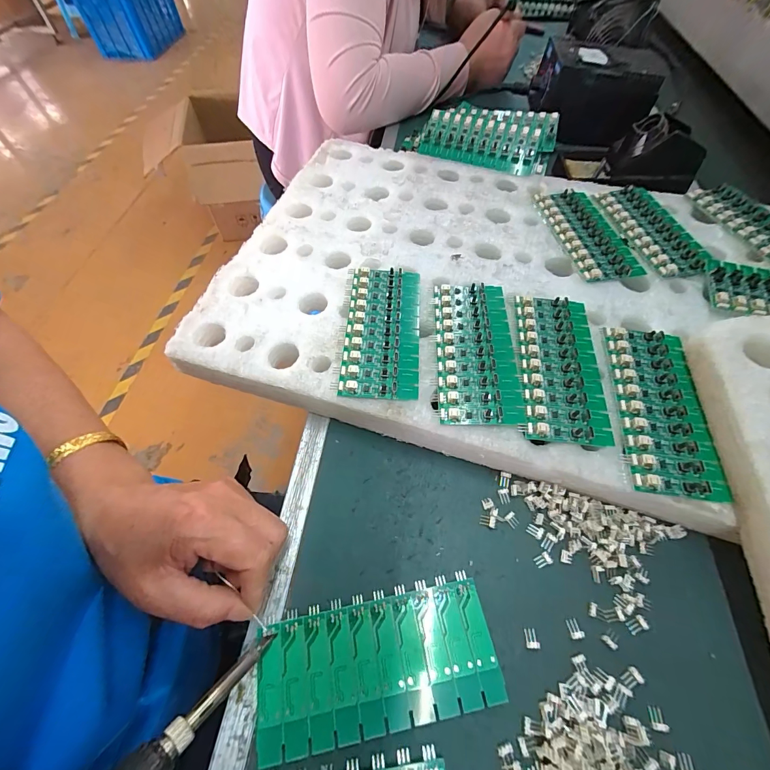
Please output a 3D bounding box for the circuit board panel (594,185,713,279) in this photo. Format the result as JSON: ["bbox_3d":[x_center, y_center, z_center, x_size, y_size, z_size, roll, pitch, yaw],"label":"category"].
[{"bbox_3d":[0.279,-0.165,0.378,0.068,0.007,0.140,-10,59,-4],"label":"circuit board panel"}]

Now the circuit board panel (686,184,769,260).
[{"bbox_3d":[0.378,-0.162,0.368,0.055,0.006,0.138,-19,60,-9],"label":"circuit board panel"}]

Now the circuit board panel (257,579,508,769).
[{"bbox_3d":[-0.004,0.166,0.217,0.137,0.012,0.061,-10,59,-5],"label":"circuit board panel"}]

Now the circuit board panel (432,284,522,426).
[{"bbox_3d":[0.073,-0.032,0.300,0.060,0.007,0.137,2,59,3],"label":"circuit board panel"}]

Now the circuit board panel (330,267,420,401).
[{"bbox_3d":[-0.003,-0.051,0.312,0.064,0.008,0.138,3,59,4],"label":"circuit board panel"}]

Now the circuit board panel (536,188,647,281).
[{"bbox_3d":[0.210,-0.160,0.378,0.061,0.008,0.135,-10,59,-4],"label":"circuit board panel"}]

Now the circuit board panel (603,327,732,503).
[{"bbox_3d":[0.208,0.014,0.272,0.060,0.005,0.137,7,59,6],"label":"circuit board panel"}]

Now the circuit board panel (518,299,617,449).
[{"bbox_3d":[0.141,-0.018,0.292,0.062,0.004,0.136,6,59,5],"label":"circuit board panel"}]

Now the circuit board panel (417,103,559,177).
[{"bbox_3d":[0.128,-0.316,0.460,0.162,0.026,0.092,17,86,12],"label":"circuit board panel"}]

